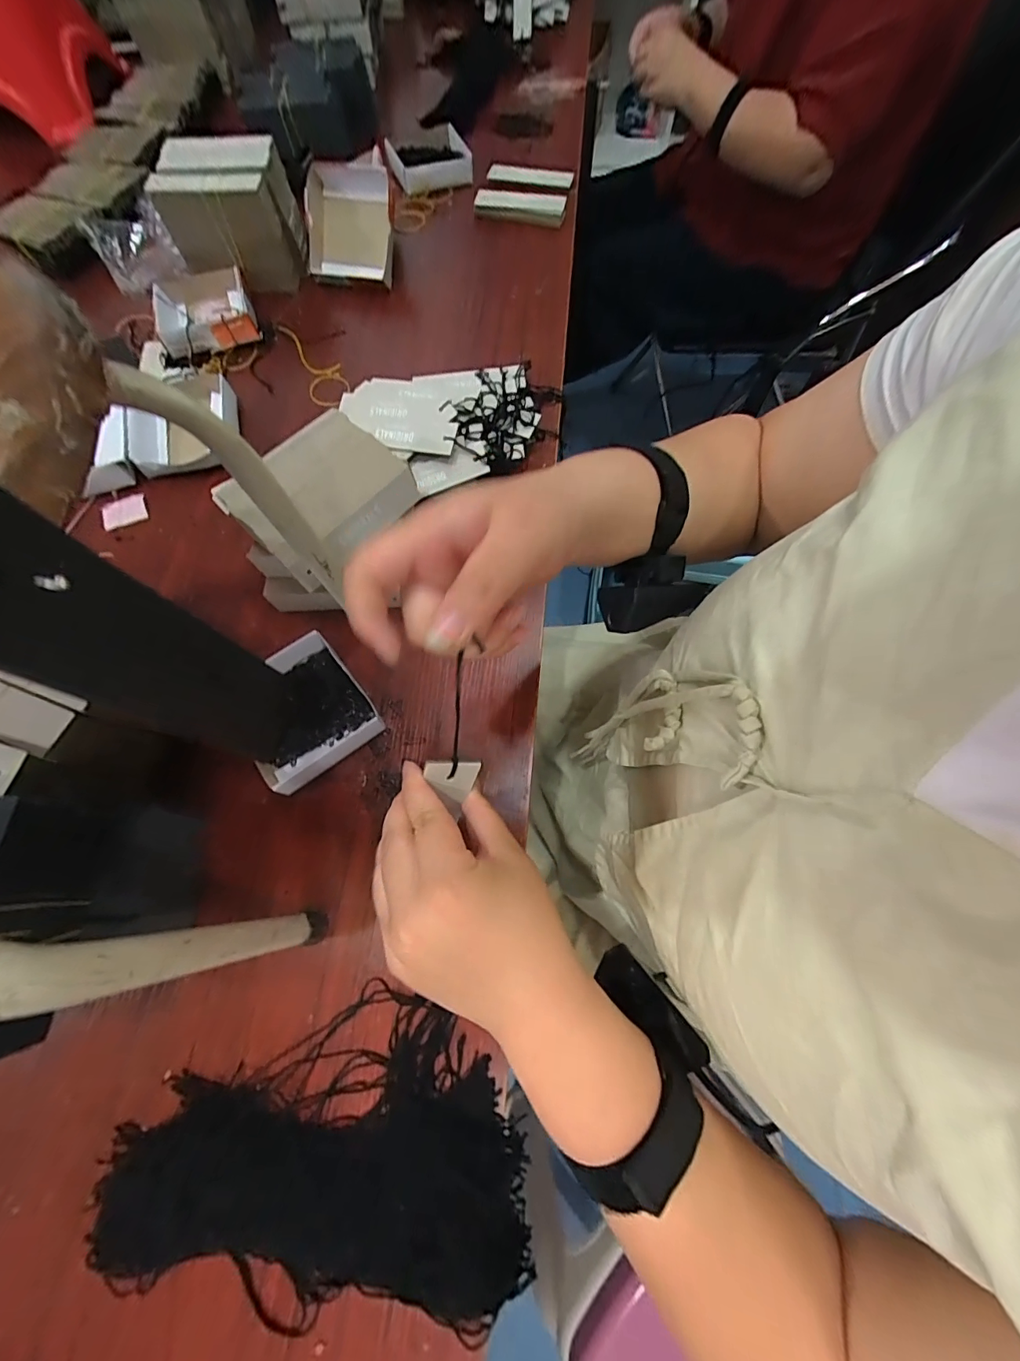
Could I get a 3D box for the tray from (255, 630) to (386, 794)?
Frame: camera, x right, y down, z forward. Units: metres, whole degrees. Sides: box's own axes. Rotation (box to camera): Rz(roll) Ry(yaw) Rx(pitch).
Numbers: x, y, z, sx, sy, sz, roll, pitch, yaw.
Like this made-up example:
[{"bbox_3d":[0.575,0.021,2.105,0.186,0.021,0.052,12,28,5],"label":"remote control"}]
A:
[{"bbox_3d":[-0.179,0.026,0.390,0.100,0.025,0.112,-37,73,-12],"label":"tray"}]

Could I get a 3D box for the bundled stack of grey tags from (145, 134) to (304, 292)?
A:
[{"bbox_3d":[-0.347,-0.585,0.569,0.141,0.099,0.098,-1,70,1],"label":"bundled stack of grey tags"}]

